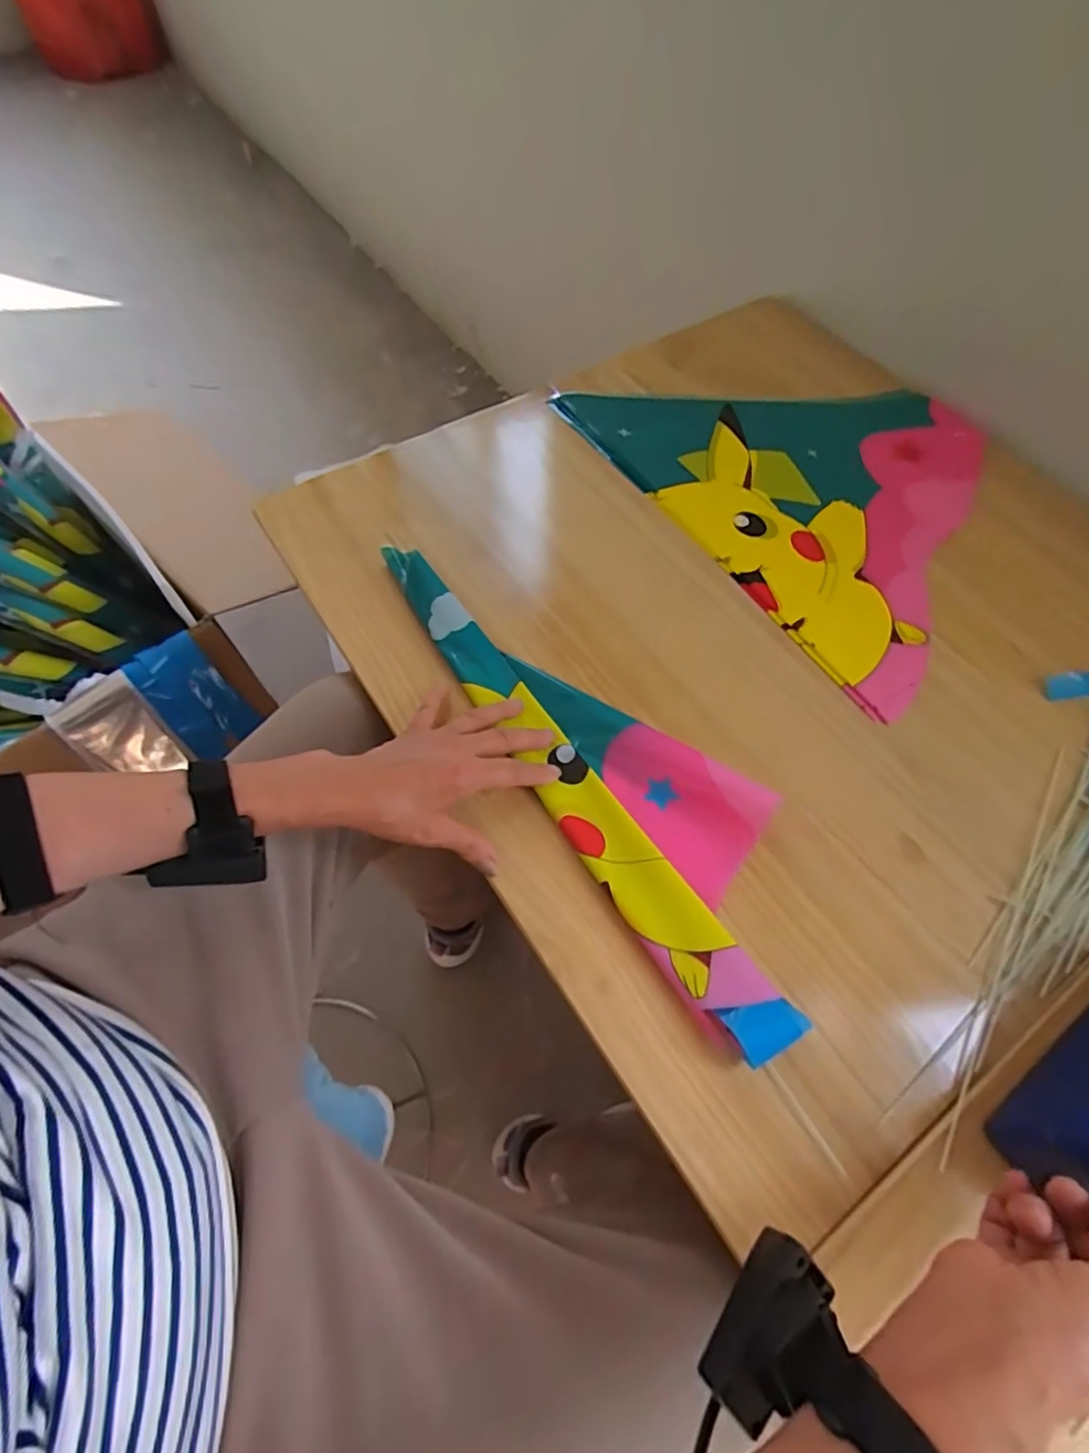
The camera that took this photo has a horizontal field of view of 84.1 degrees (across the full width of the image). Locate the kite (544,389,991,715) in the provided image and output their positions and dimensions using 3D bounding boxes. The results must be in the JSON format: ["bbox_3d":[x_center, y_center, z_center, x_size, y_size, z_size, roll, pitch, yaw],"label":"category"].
[{"bbox_3d":[0.310,-0.291,0.685,0.380,0.009,0.500,-31,67,-16],"label":"kite"}]

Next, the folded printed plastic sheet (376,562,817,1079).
[{"bbox_3d":[0.038,0.012,0.509,0.137,0.035,0.494,-33,67,-17],"label":"folded printed plastic sheet"}]

